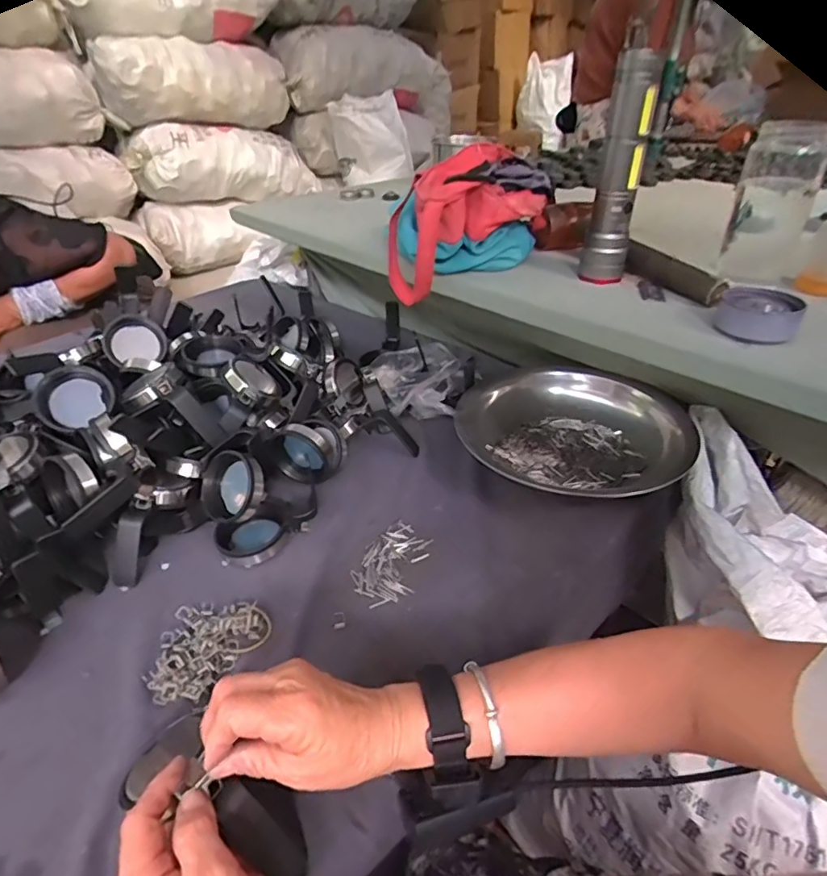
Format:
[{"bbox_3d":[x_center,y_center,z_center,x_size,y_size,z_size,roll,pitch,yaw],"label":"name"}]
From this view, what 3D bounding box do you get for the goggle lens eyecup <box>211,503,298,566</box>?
[{"bbox_3d":[-0.162,0.097,0.553,0.074,0.030,0.041,-22,40,-27],"label":"goggle lens eyecup"}]

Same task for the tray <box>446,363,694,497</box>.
[{"bbox_3d":[0.193,-0.007,0.659,0.268,0.057,0.229,28,45,35],"label":"tray"}]

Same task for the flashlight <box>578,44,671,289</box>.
[{"bbox_3d":[0.224,-0.279,0.579,0.051,0.218,0.038,10,37,15],"label":"flashlight"}]

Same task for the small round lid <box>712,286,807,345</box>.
[{"bbox_3d":[0.330,-0.120,0.515,0.066,0.034,0.081,20,40,27],"label":"small round lid"}]

